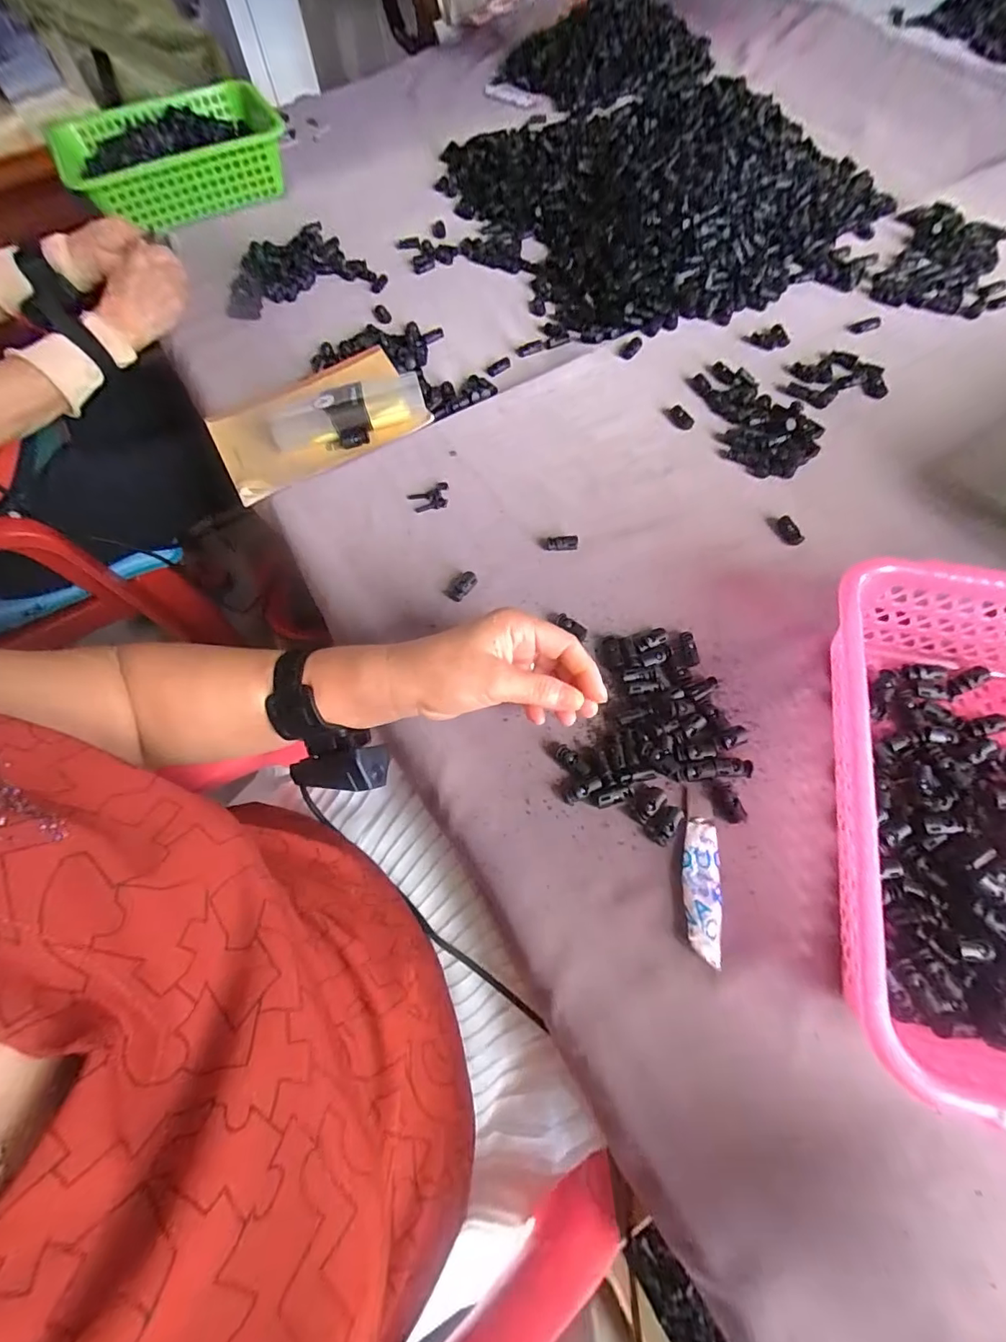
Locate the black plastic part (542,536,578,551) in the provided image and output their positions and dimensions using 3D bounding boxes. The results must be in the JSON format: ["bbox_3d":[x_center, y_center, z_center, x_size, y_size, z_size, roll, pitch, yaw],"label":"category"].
[{"bbox_3d":[0.051,-0.114,0.459,0.030,0.004,0.014,-3,67,-1],"label":"black plastic part"}]

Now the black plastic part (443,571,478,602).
[{"bbox_3d":[-0.035,-0.074,0.444,0.018,0.008,0.029,39,72,16],"label":"black plastic part"}]

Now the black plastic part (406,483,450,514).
[{"bbox_3d":[-0.068,-0.163,0.490,0.039,0.004,0.026,-20,68,-8],"label":"black plastic part"}]

